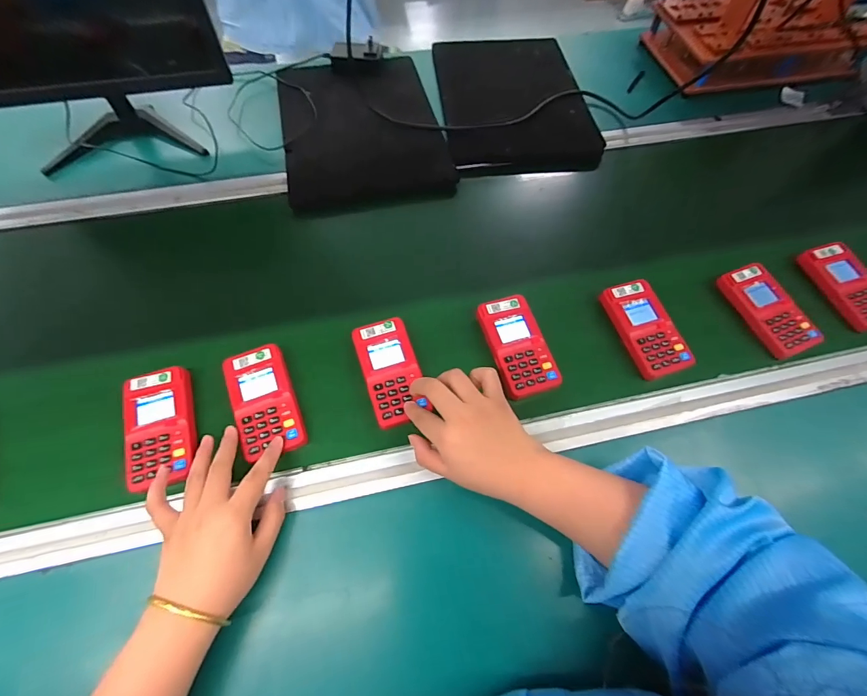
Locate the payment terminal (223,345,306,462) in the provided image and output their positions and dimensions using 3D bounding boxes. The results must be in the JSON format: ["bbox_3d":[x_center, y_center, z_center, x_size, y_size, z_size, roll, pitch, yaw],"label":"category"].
[{"bbox_3d":[-0.181,0.055,0.426,0.062,0.015,0.118,-19,64,-13],"label":"payment terminal"}]

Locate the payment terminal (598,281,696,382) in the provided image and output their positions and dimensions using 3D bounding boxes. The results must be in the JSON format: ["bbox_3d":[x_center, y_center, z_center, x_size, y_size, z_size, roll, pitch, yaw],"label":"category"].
[{"bbox_3d":[0.256,-0.025,0.482,0.060,0.022,0.124,-15,63,-11],"label":"payment terminal"}]

